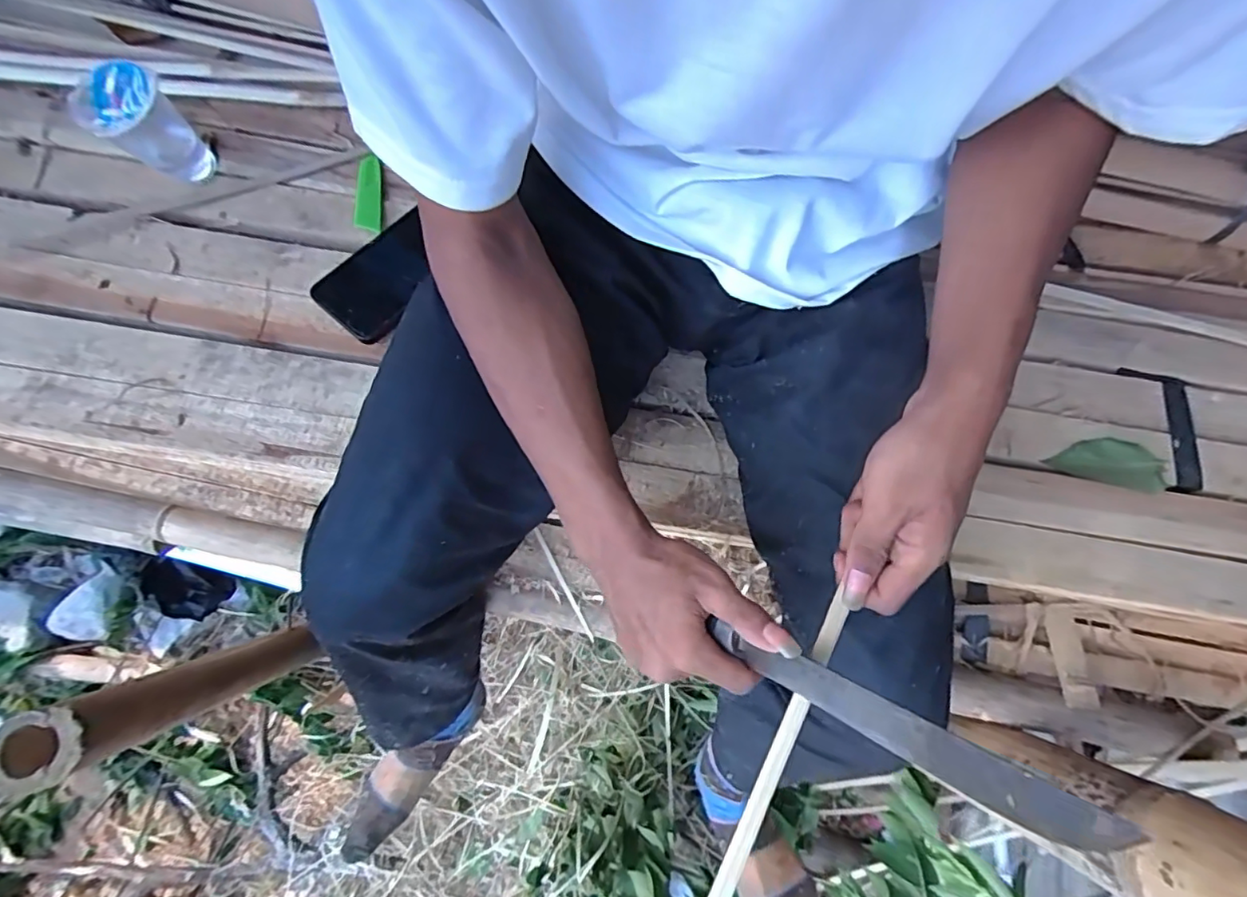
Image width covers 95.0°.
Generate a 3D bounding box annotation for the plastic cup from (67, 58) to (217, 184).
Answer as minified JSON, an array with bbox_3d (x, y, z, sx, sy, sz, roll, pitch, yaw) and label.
[{"bbox_3d":[-0.441,-0.295,0.539,0.070,0.104,0.069,-38,81,-9],"label":"plastic cup"}]

